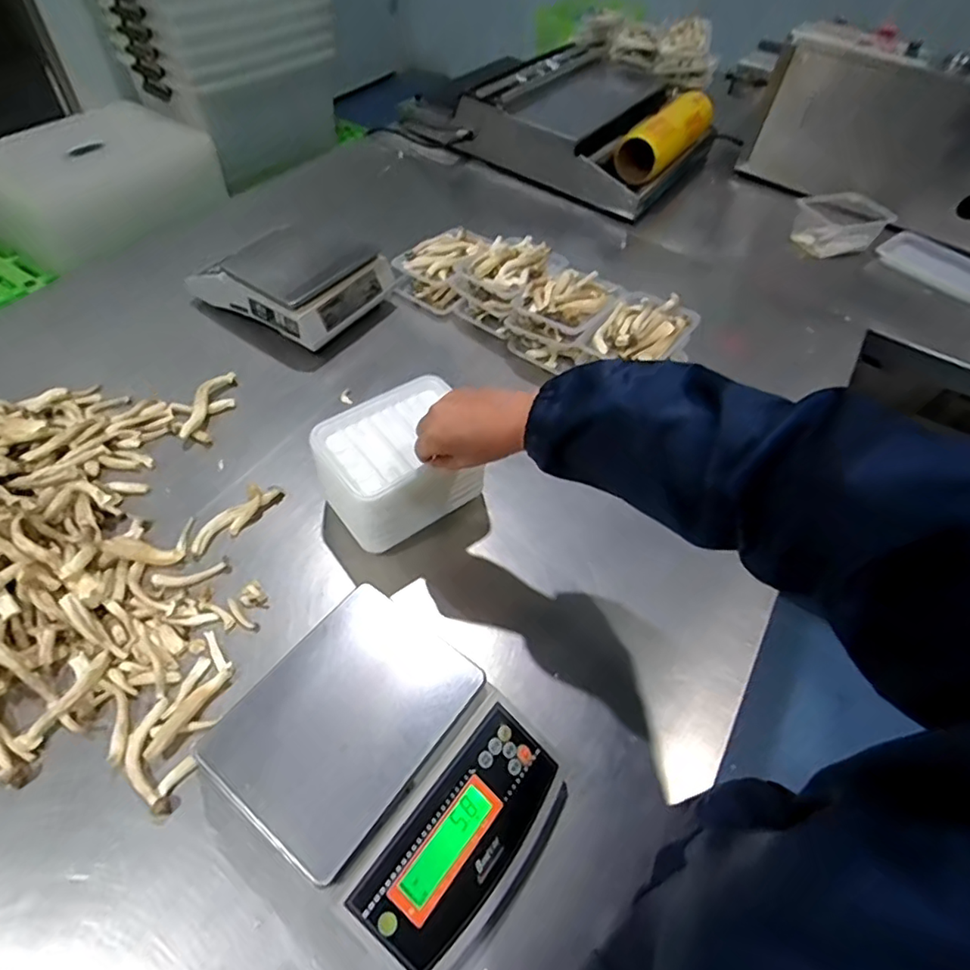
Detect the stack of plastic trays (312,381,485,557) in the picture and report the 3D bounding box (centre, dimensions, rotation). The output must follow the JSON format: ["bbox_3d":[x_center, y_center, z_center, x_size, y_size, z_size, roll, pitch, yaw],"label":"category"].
[{"bbox_3d":[-0.091,-0.022,0.621,0.166,0.098,0.127,-36,63,-28],"label":"stack of plastic trays"}]

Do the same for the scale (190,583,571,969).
[{"bbox_3d":[-0.067,0.226,0.453,0.237,0.095,0.179,33,57,19],"label":"scale"}]

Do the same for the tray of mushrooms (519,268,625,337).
[{"bbox_3d":[0.121,-0.268,0.798,0.113,0.032,0.153,27,55,15],"label":"tray of mushrooms"}]

